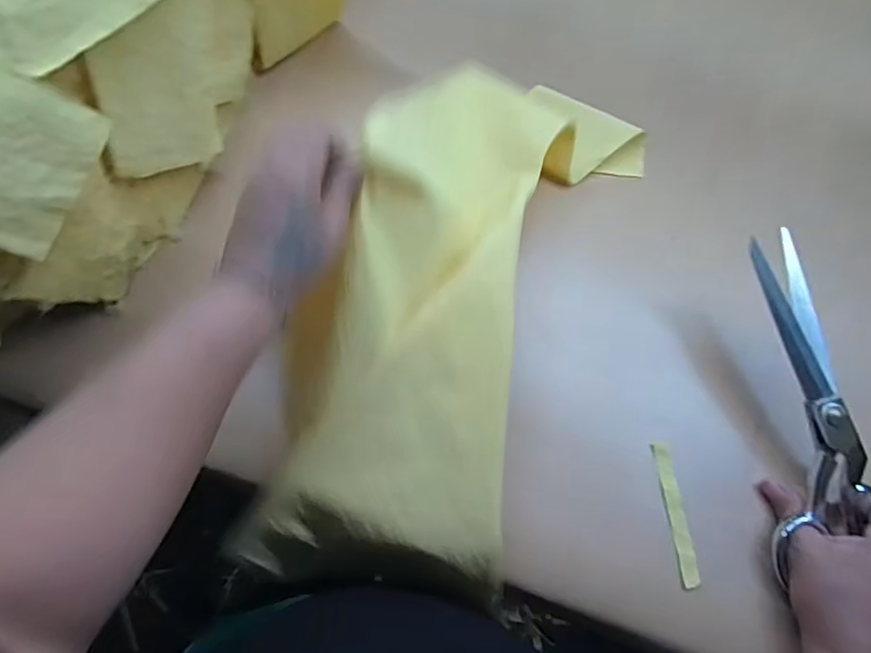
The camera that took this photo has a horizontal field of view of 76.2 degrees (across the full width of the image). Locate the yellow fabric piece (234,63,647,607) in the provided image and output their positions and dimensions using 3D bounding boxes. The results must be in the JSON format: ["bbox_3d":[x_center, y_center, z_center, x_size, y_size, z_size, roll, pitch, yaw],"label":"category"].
[{"bbox_3d":[0.012,-0.019,0.388,0.176,0.105,0.402,19,77,6],"label":"yellow fabric piece"}]

